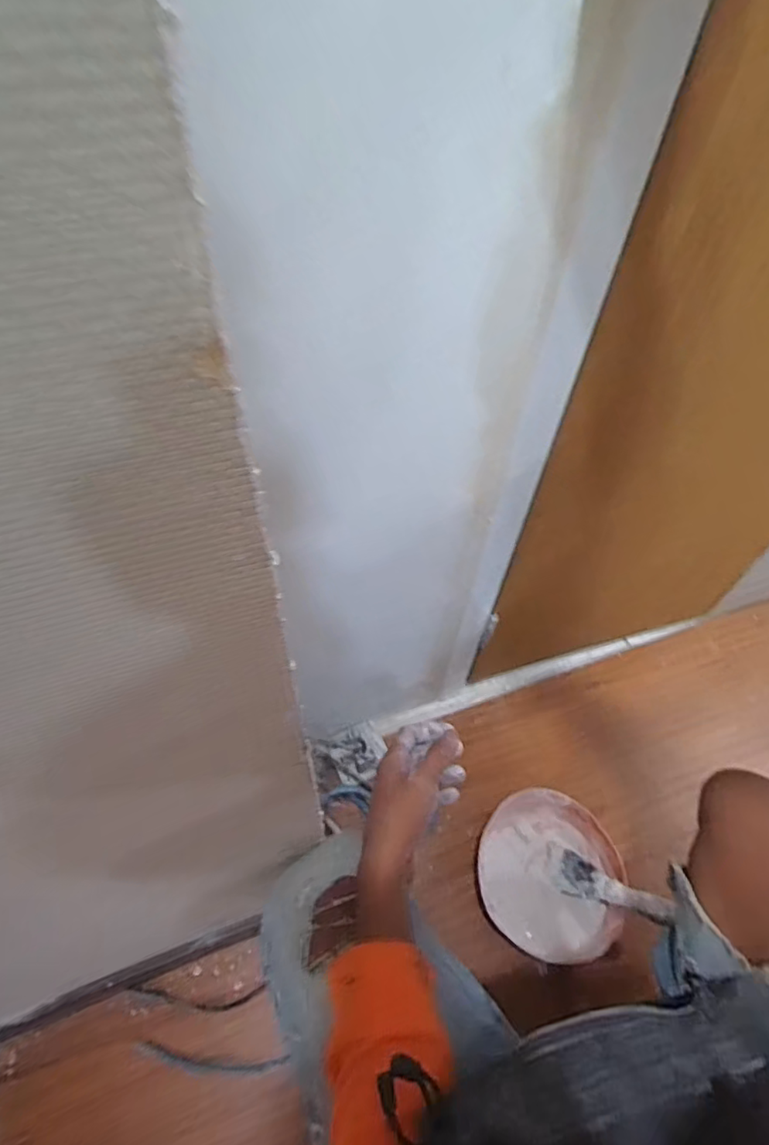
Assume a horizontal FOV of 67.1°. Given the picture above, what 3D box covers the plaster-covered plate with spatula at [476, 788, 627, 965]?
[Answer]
[{"bbox_3d":[0.234,0.422,0.820,0.199,0.066,0.201,7,54,2],"label":"plaster-covered plate with spatula"}]

